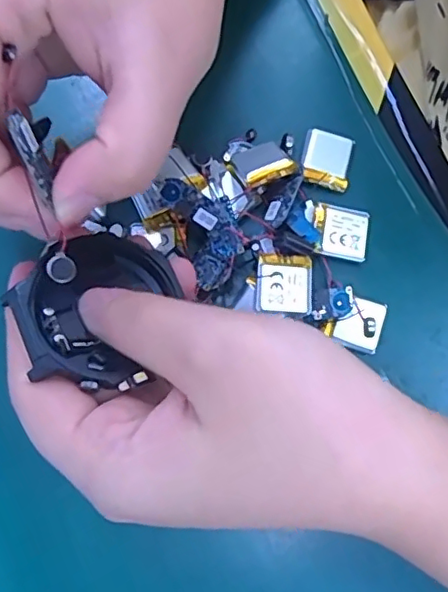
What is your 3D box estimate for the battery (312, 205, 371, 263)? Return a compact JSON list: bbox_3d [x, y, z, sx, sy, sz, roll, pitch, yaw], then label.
[{"bbox_3d":[0.049,-0.026,0.245,0.020,0.004,0.021,10,79,1],"label":"battery"}]

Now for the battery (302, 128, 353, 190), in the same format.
[{"bbox_3d":[0.044,-0.058,0.252,0.020,0.005,0.023,14,79,2],"label":"battery"}]

